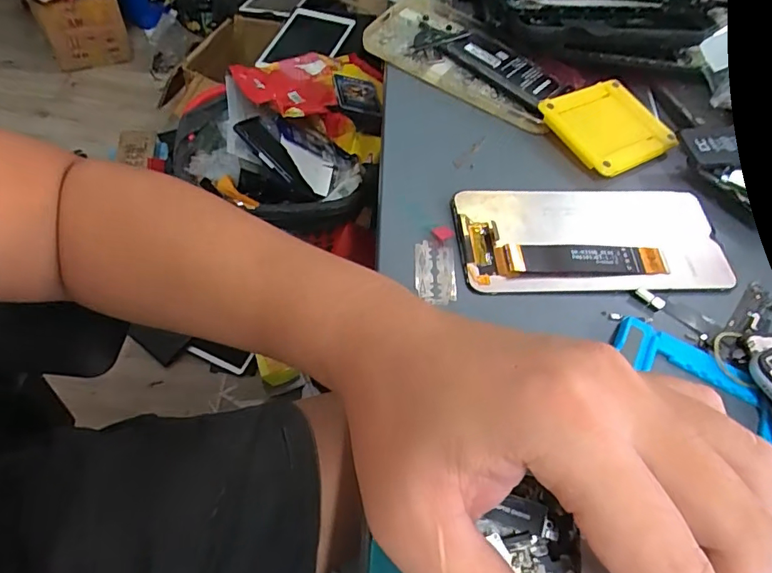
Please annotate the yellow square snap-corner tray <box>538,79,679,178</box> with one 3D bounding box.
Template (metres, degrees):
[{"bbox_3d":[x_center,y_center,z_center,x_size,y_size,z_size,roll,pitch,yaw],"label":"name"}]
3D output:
[{"bbox_3d":[0.155,-0.112,0.337,0.083,0.015,0.068,-25,63,-23],"label":"yellow square snap-corner tray"}]

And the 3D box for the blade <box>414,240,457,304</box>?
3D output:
[{"bbox_3d":[0.027,-0.008,0.267,0.022,0.004,0.038,4,55,-5],"label":"blade"}]

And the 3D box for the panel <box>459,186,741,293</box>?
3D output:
[{"bbox_3d":[0.119,-0.030,0.286,0.155,0.007,0.073,-2,58,-7],"label":"panel"}]

